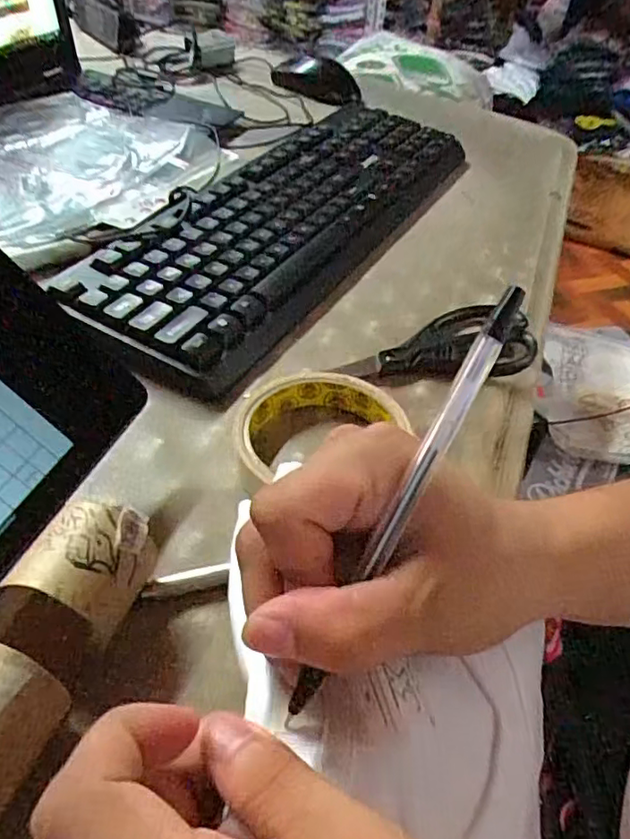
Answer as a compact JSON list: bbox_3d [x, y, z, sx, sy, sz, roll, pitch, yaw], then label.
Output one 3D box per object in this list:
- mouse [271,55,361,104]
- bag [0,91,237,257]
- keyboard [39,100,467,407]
[{"bbox_3d":[0.001,-0.399,0.671,0.053,0.044,0.105,-27,52,-29],"label":"mouse"},{"bbox_3d":[-0.210,-0.225,0.481,0.225,0.023,0.237,29,49,23],"label":"bag"},{"bbox_3d":[-0.011,-0.165,0.467,0.141,0.038,0.424,22,46,17],"label":"keyboard"}]

